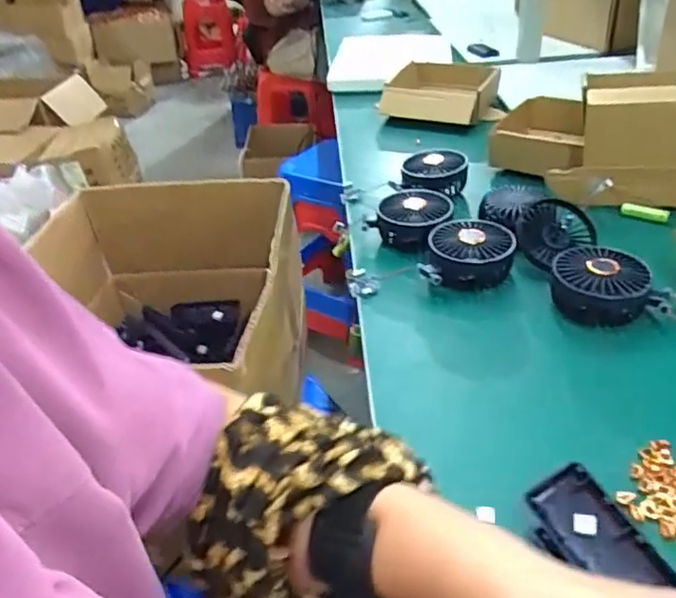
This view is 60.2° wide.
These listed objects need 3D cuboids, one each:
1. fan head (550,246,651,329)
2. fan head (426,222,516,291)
[{"bbox_3d":[0.246,-0.014,0.549,0.080,0.049,0.071,17,39,27],"label":"fan head"},{"bbox_3d":[0.142,-0.047,0.623,0.087,0.050,0.082,4,35,10],"label":"fan head"}]

